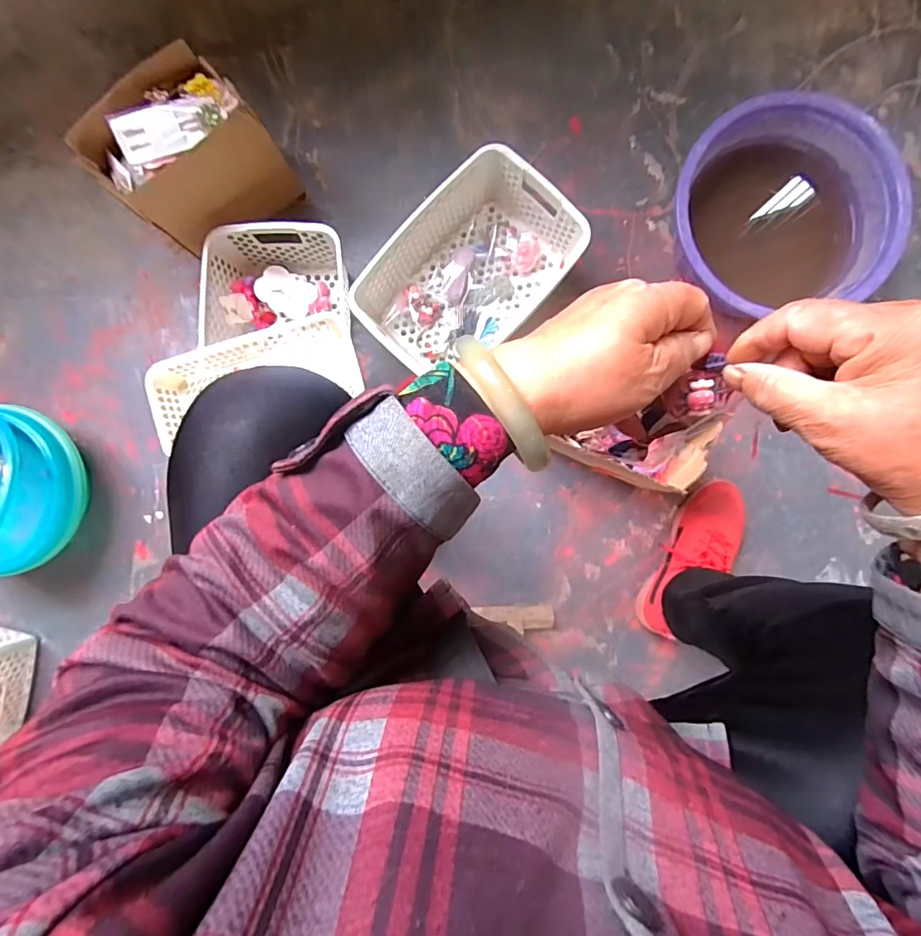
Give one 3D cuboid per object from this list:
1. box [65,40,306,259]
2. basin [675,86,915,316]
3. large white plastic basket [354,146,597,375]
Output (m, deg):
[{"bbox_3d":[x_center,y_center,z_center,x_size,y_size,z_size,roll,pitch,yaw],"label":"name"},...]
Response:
[{"bbox_3d":[-0.356,-0.403,0.653,0.197,0.149,0.155,-42,89,1],"label":"box"},{"bbox_3d":[0.429,-0.346,0.683,0.288,0.120,0.268,0,89,1],"label":"basin"},{"bbox_3d":[0.008,-0.269,0.694,0.196,0.115,0.292,43,90,2],"label":"large white plastic basket"}]

